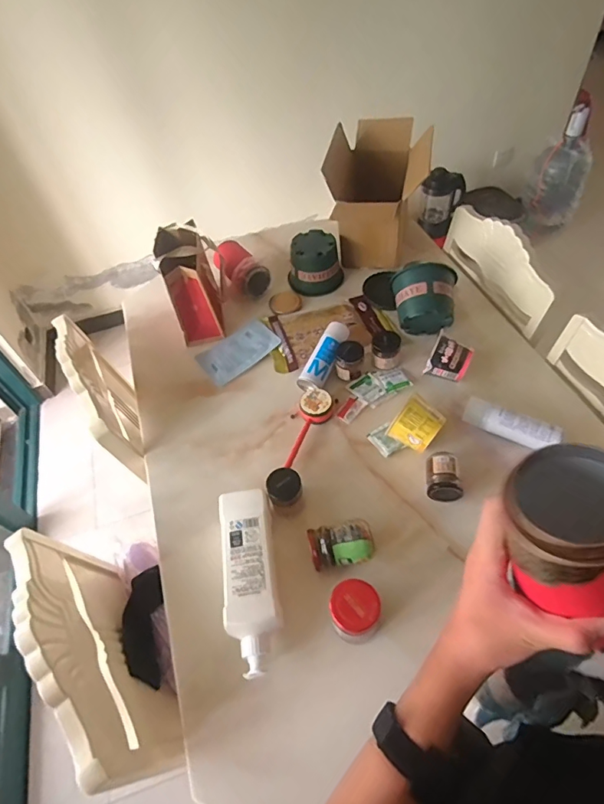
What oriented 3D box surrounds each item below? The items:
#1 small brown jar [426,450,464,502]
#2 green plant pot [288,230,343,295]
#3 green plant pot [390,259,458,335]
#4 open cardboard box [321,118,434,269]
[{"bbox_3d":[0.244,0.132,0.790,0.059,0.062,0.084,-3,53,3],"label":"small brown jar"},{"bbox_3d":[0.035,-0.345,1.158,0.108,0.138,0.128,34,63,27],"label":"green plant pot"},{"bbox_3d":[0.260,-0.214,0.991,0.139,0.129,0.106,11,55,13],"label":"green plant pot"},{"bbox_3d":[0.189,-0.518,1.158,0.231,0.246,0.298,7,54,11],"label":"open cardboard box"}]

